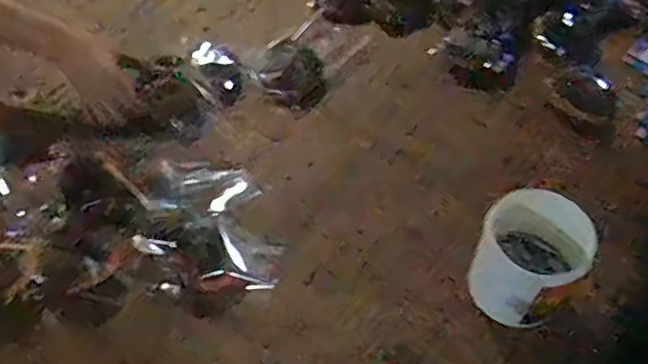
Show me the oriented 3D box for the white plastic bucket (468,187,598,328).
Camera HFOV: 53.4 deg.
[{"bbox_3d":[0.220,0.088,0.693,0.099,0.105,0.112,28,58,17],"label":"white plastic bucket"}]

